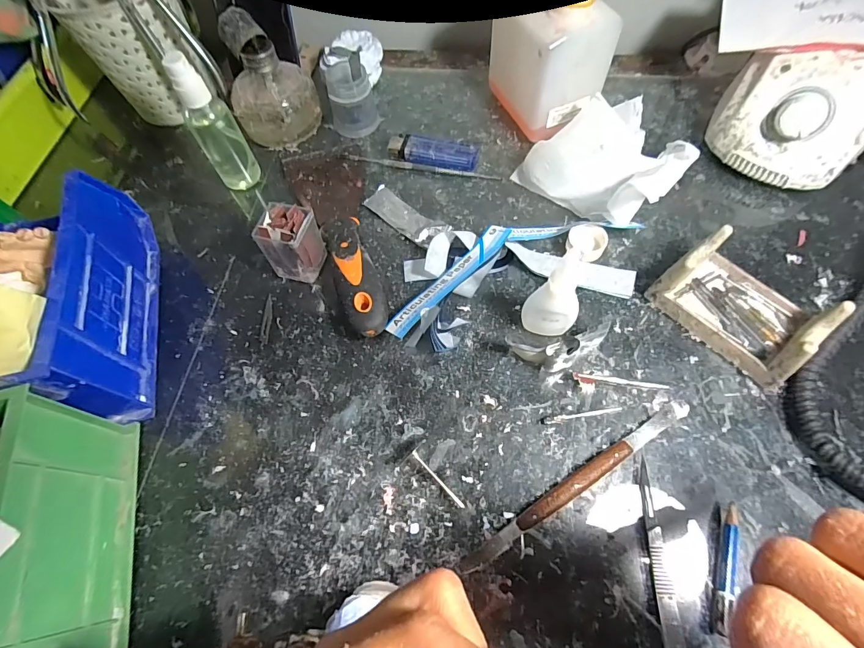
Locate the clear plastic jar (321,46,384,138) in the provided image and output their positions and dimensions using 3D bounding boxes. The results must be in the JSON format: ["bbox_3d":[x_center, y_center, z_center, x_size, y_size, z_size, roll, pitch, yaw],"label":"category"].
[{"bbox_3d":[-0.078,-0.219,0.390,0.044,0.061,0.050,-21,65,-7],"label":"clear plastic jar"}]

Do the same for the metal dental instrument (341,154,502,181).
[{"bbox_3d":[-0.012,-0.144,0.379,0.148,0.007,0.009,10,65,8],"label":"metal dental instrument"}]

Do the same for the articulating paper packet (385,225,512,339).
[{"bbox_3d":[0.013,-0.033,0.304,0.116,0.007,0.023,-43,42,-16],"label":"articulating paper packet"}]

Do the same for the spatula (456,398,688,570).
[{"bbox_3d":[0.090,0.095,0.252,0.172,0.010,0.010,-30,66,-11],"label":"spatula"}]

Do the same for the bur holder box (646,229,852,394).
[{"bbox_3d":[0.212,-0.014,0.282,0.063,0.042,0.099,-39,68,-15],"label":"bur holder box"}]

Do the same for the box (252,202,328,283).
[{"bbox_3d":[-0.104,-0.060,0.315,0.032,0.053,0.036,15,65,10],"label":"box"}]

